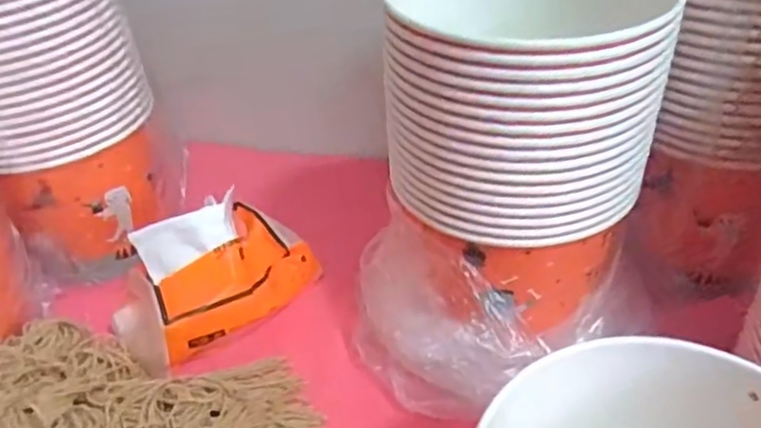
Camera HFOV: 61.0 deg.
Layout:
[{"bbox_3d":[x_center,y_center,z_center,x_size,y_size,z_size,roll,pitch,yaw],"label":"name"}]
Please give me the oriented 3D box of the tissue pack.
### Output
[{"bbox_3d":[-0.131,0.038,0.500,0.100,0.088,0.153,28,48,36],"label":"tissue pack"}]

